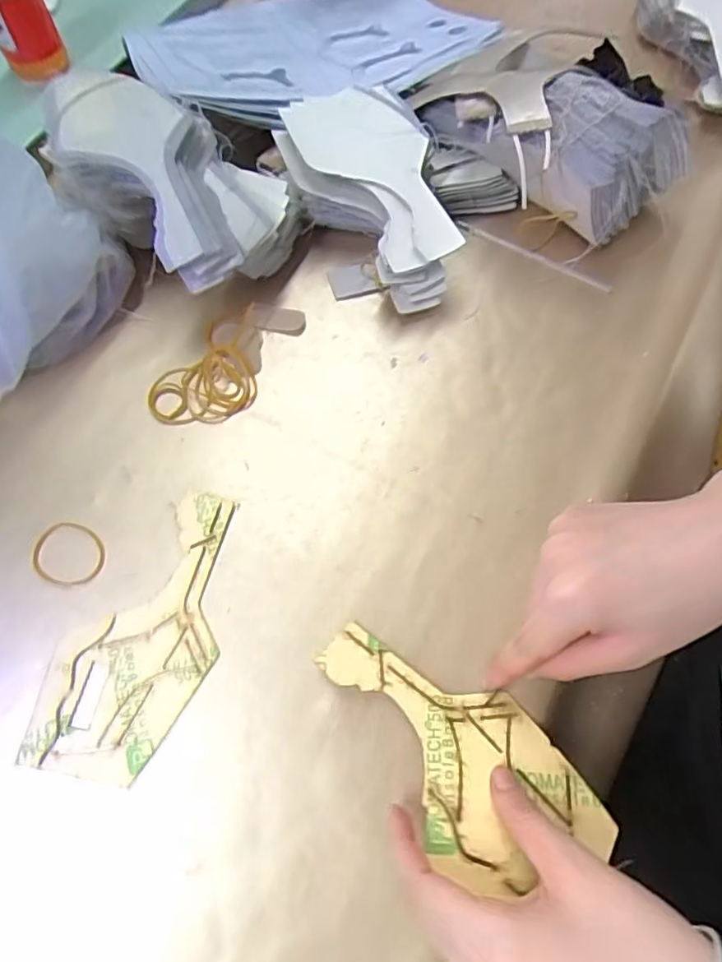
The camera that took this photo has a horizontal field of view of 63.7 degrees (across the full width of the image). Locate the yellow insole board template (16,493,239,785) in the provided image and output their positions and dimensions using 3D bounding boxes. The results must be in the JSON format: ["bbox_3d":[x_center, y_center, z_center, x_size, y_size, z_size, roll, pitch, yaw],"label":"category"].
[{"bbox_3d":[-0.119,0.086,0.332,0.076,0.005,0.166,28,69,13],"label":"yellow insole board template"}]

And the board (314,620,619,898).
[{"bbox_3d":[0.049,0.131,0.301,0.079,0.004,0.148,-26,60,-22],"label":"board"}]

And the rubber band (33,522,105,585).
[{"bbox_3d":[-0.178,0.044,0.354,0.044,0.004,0.038,9,66,5],"label":"rubber band"}]

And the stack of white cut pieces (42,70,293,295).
[{"bbox_3d":[-0.135,-0.209,0.418,0.168,0.093,0.110,37,71,16],"label":"stack of white cut pieces"}]

